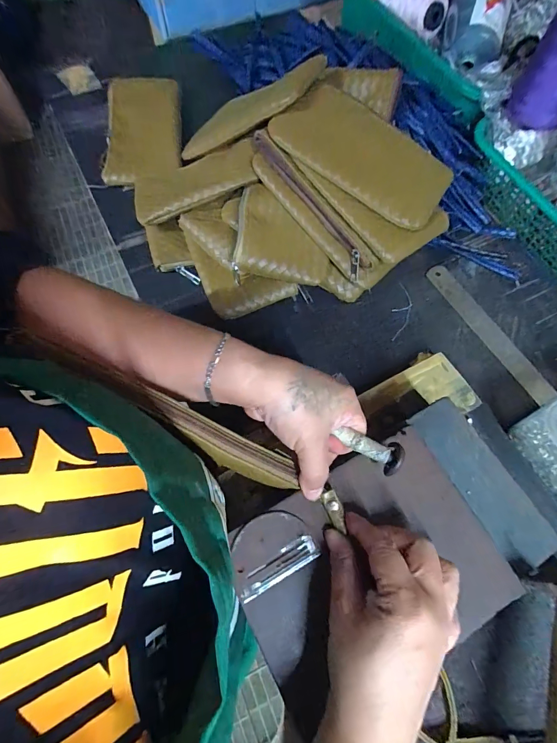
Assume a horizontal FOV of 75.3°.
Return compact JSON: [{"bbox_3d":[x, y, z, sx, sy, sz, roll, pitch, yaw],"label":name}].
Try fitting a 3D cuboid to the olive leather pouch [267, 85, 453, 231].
[{"bbox_3d":[0.103,-0.257,0.424,0.203,0.012,0.129,34,71,2],"label":"olive leather pouch"}]

